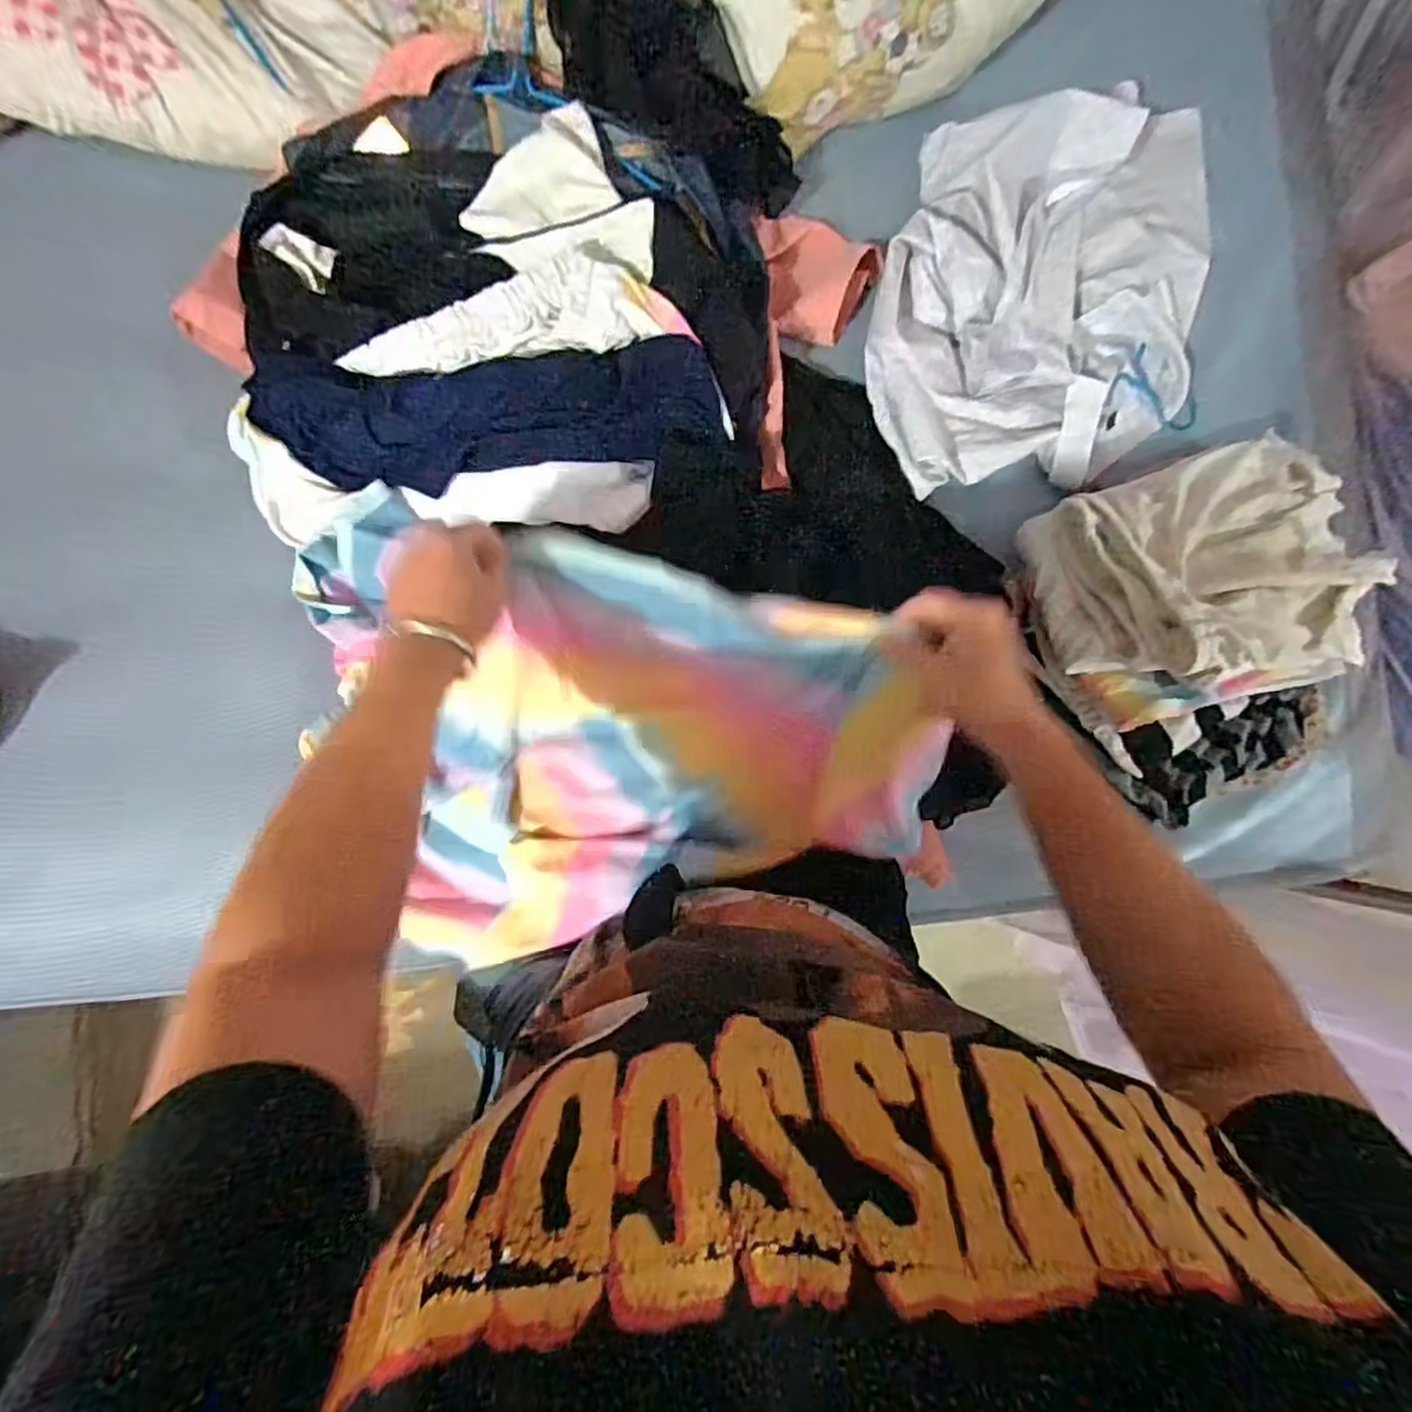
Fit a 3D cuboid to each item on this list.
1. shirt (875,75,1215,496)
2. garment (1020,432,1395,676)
[{"bbox_3d":[0.367,-0.438,0.740,0.427,0.103,0.392,-10,87,-9],"label":"shirt"},{"bbox_3d":[0.471,-0.127,0.646,0.291,0.110,0.225,-15,88,-9],"label":"garment"}]

